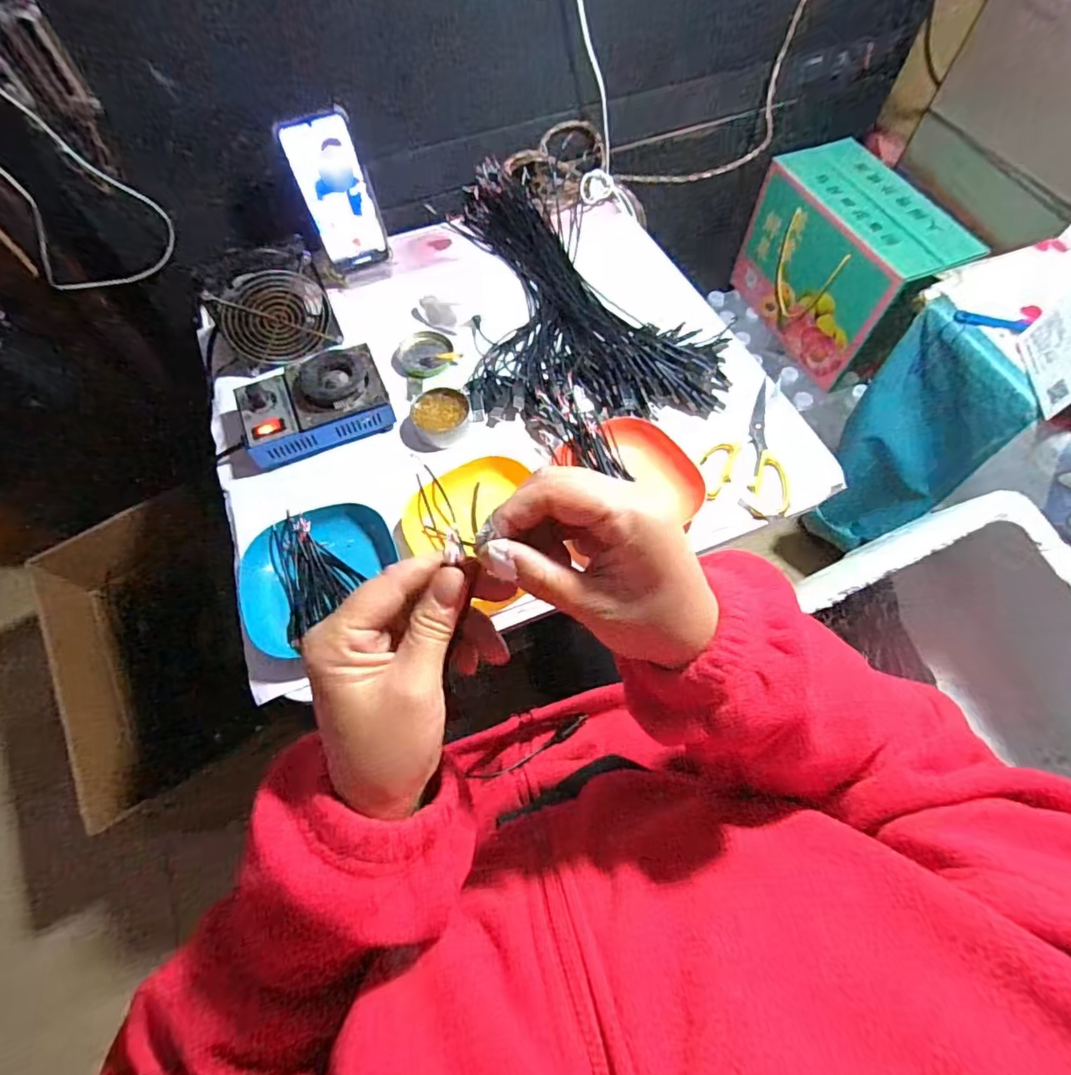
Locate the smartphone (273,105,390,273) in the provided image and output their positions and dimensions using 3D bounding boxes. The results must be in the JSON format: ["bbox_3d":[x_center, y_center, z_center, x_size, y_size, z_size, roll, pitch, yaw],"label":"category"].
[{"bbox_3d":[-0.227,-0.394,0.630,0.077,0.161,0.010,-24,56,-9],"label":"smartphone"}]

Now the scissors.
[{"bbox_3d":[0.218,-0.095,0.575,0.083,0.007,0.167,1,64,1],"label":"scissors"}]

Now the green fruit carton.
[{"bbox_3d":[0.524,-0.472,0.949,0.155,0.250,0.323,-19,65,-8],"label":"green fruit carton"}]

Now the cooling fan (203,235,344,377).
[{"bbox_3d":[-0.293,-0.254,0.604,0.120,0.103,0.054,-23,66,-10],"label":"cooling fan"}]

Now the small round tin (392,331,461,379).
[{"bbox_3d":[-0.131,-0.216,0.643,0.074,0.017,0.059,-19,66,-9],"label":"small round tin"}]

